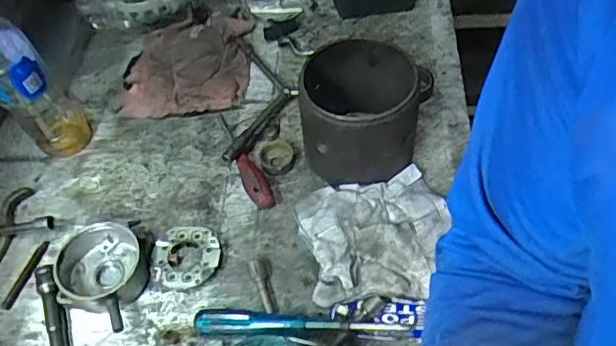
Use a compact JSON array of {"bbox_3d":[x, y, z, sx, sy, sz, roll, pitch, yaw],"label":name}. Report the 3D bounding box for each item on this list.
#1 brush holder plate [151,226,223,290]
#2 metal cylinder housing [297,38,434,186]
[{"bbox_3d":[-0.124,0.085,0.580,0.068,0.017,0.069,-22,54,-11],"label":"brush holder plate"},{"bbox_3d":[0.053,-0.059,0.603,0.107,0.118,0.108,-30,56,-17],"label":"metal cylinder housing"}]

